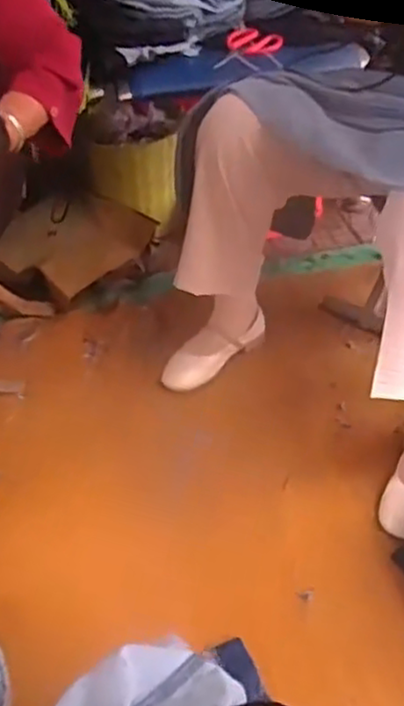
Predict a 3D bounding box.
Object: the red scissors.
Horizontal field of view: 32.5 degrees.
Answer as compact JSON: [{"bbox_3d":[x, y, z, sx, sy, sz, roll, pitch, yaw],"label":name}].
[{"bbox_3d":[0.110,-0.624,1.428,0.131,0.027,0.187,8,43,12],"label":"red scissors"}]

